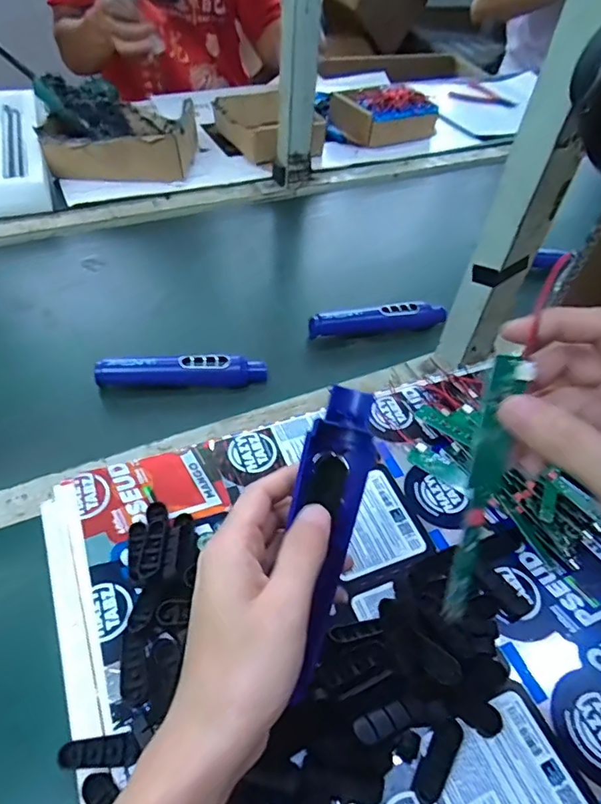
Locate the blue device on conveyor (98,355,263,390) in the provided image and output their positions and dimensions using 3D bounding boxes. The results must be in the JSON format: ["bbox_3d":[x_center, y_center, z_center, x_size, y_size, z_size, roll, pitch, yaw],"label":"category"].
[{"bbox_3d":[-0.122,-0.032,0.530,0.170,0.029,0.024,-2,48,-11],"label":"blue device on conveyor"}]

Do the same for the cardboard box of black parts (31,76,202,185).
[{"bbox_3d":[-0.290,-0.446,0.825,0.222,0.100,0.223,5,47,-4],"label":"cardboard box of black parts"}]

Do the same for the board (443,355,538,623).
[{"bbox_3d":[0.091,0.047,0.256,0.015,0.140,0.011,9,15,2],"label":"board"}]

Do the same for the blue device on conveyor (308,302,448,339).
[{"bbox_3d":[0.096,-0.099,0.612,0.172,0.028,0.021,-7,49,-14],"label":"blue device on conveyor"}]

